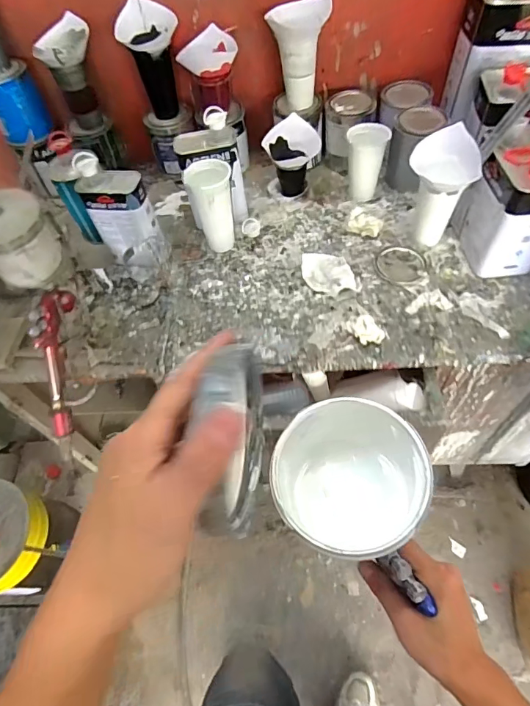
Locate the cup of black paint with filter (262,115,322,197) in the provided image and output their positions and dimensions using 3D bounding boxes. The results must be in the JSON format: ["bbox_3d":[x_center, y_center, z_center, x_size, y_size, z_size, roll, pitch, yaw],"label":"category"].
[{"bbox_3d":[0.058,-0.409,0.929,0.112,0.128,0.091,-6,58,1],"label":"cup of black paint with filter"}]

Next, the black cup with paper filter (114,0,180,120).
[{"bbox_3d":[-0.224,-0.585,0.888,0.095,0.182,0.078,13,60,13],"label":"black cup with paper filter"}]

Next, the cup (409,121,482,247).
[{"bbox_3d":[0.305,-0.296,0.795,0.101,0.172,0.104,-2,58,3],"label":"cup"}]

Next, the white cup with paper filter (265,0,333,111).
[{"bbox_3d":[0.067,-0.576,0.855,0.095,0.165,0.094,35,67,23],"label":"white cup with paper filter"}]

